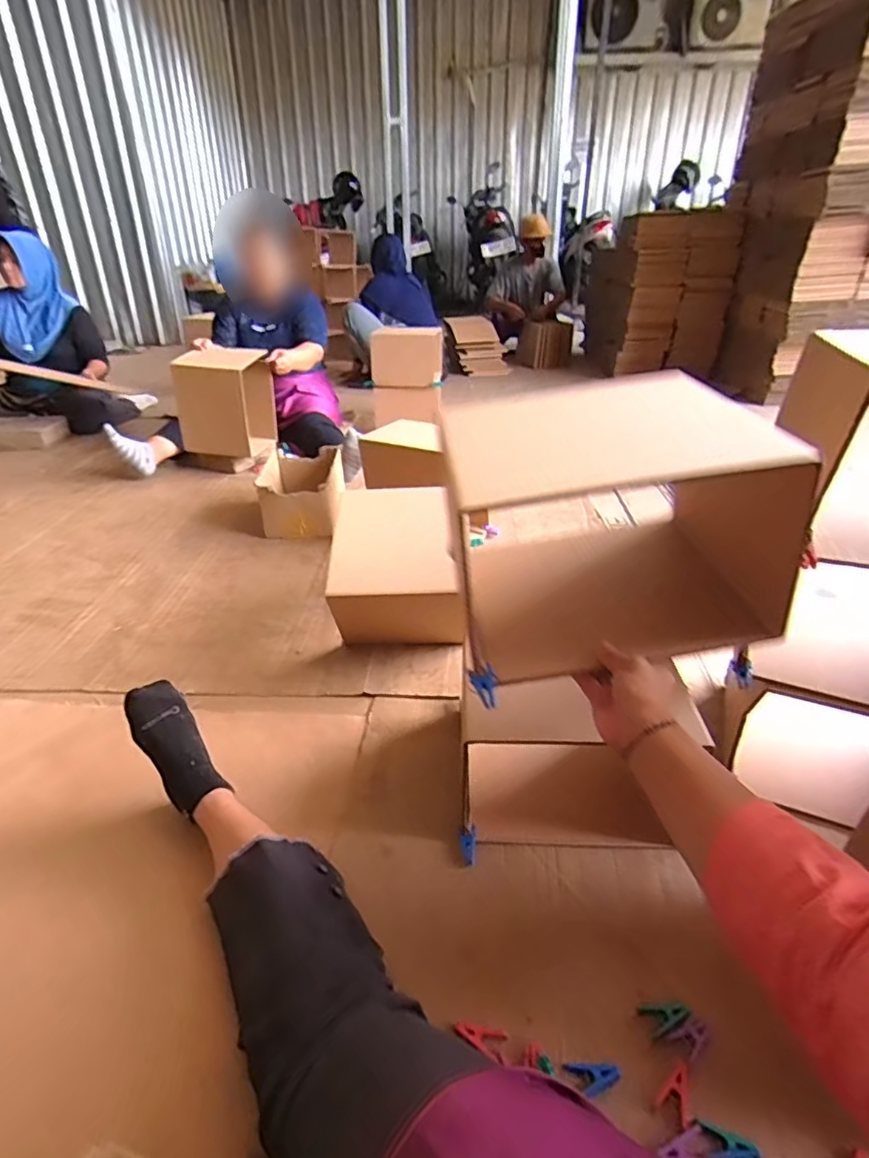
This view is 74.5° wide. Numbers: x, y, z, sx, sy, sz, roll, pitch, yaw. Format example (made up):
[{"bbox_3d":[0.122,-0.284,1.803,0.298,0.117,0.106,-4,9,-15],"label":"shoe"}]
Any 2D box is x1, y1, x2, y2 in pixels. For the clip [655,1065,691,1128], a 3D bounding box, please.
[{"bbox_3d":[0.235,0.490,0.543,0.029,0.010,0.042,26,39,37],"label":"clip"}]

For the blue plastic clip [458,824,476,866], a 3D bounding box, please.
[{"bbox_3d":[0.042,0.344,0.733,0.021,0.016,0.049,2,30,4],"label":"blue plastic clip"}]

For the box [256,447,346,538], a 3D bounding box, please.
[{"bbox_3d":[-0.370,-0.245,1.621,0.215,0.153,0.282,-2,30,-4],"label":"box"}]

